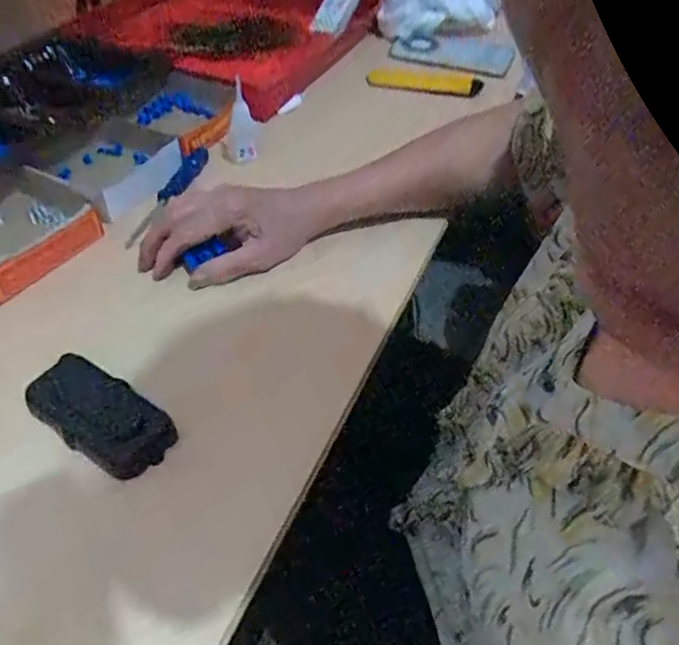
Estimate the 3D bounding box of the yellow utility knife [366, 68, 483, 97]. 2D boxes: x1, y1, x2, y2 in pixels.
[{"bbox_3d":[0.127,-0.356,0.864,0.210,0.021,0.036,-8,46,-29],"label":"yellow utility knife"}]

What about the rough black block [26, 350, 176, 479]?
[{"bbox_3d":[-0.167,0.064,0.400,0.104,0.024,0.051,27,52,22],"label":"rough black block"}]

